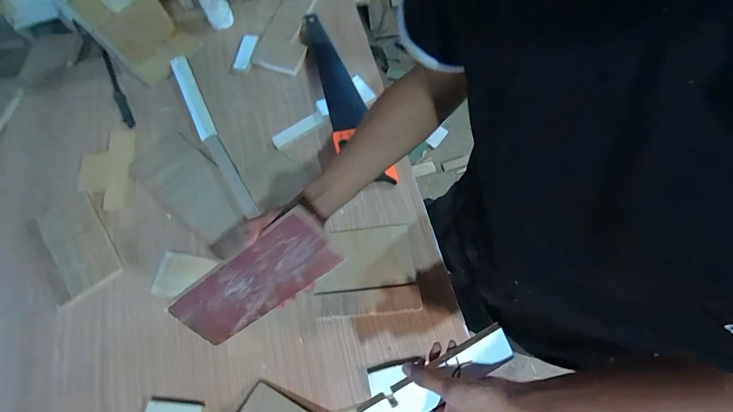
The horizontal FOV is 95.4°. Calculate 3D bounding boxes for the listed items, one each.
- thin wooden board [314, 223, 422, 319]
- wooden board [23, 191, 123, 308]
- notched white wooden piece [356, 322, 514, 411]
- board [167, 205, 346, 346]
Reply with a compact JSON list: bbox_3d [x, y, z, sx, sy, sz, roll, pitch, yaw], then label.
[{"bbox_3d":[-0.004,0.127,0.667,0.196,0.007,0.171,-7,70,-2],"label":"thin wooden board"},{"bbox_3d":[-0.606,0.080,0.687,0.125,0.020,0.223,-33,73,-11],"label":"wooden board"},{"bbox_3d":[0.087,0.217,0.409,0.203,0.018,0.046,-29,72,-6],"label":"notched white wooden piece"},{"bbox_3d":[-0.149,0.101,0.440,0.237,0.008,0.093,-34,113,12],"label":"board"}]

